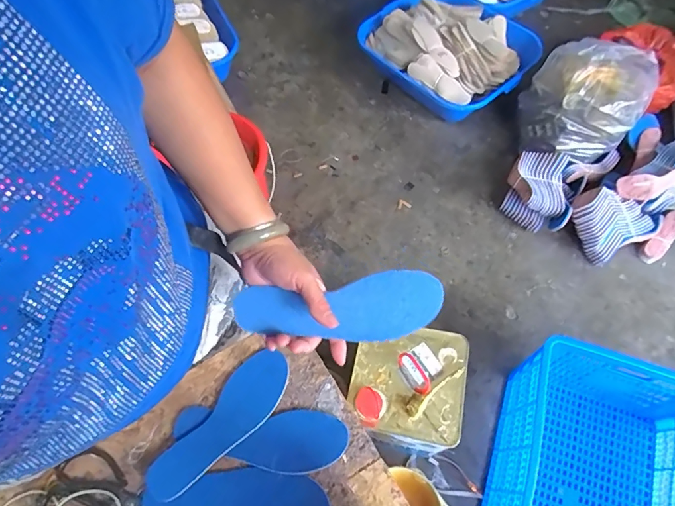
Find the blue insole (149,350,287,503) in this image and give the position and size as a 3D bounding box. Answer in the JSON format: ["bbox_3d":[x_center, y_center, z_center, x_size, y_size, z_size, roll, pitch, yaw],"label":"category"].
[{"bbox_3d":[-0.150,0.225,0.579,0.075,0.011,0.220,35,75,22],"label":"blue insole"}]

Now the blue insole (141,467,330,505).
[{"bbox_3d":[-0.123,0.305,0.546,0.222,0.012,0.067,4,63,5],"label":"blue insole"}]

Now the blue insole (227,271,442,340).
[{"bbox_3d":[0.003,0.063,0.477,0.221,0.024,0.072,-4,98,0],"label":"blue insole"}]

